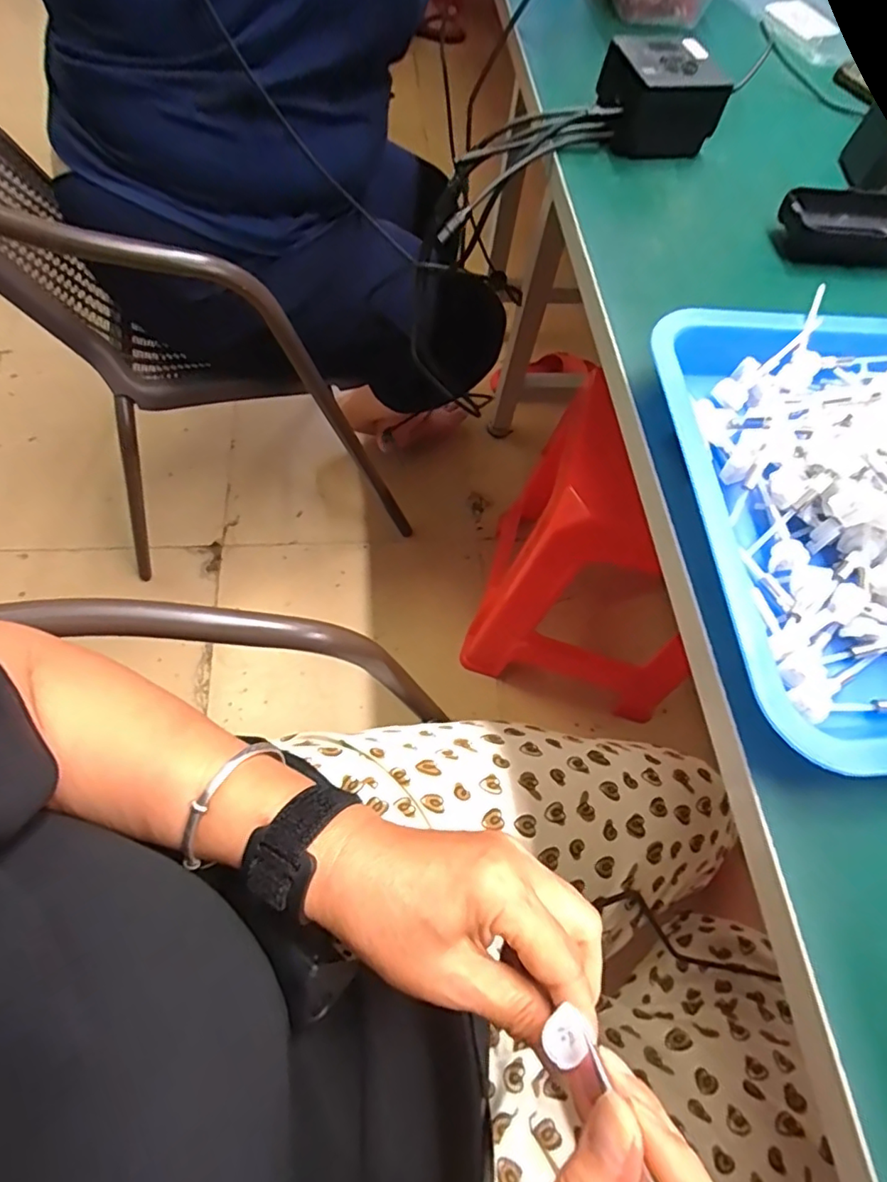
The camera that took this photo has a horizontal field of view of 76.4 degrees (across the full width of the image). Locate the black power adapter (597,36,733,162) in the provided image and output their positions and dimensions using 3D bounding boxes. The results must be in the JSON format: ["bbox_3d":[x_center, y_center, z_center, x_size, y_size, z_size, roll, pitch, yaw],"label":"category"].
[{"bbox_3d":[0.170,-0.387,0.444,0.087,0.052,0.064,-8,66,-10],"label":"black power adapter"}]

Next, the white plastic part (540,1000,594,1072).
[{"bbox_3d":[0.047,0.172,0.216,0.017,0.004,0.016,1,65,-1],"label":"white plastic part"}]

